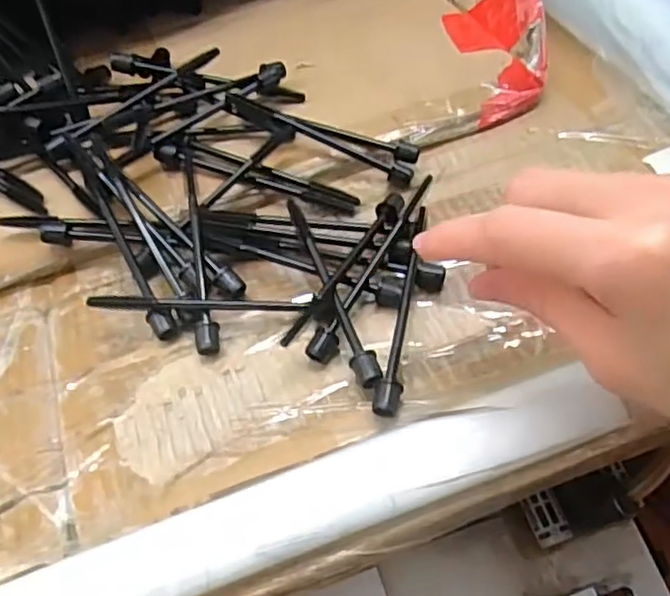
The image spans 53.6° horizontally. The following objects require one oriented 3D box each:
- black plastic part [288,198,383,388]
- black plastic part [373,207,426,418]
[{"bbox_3d":[-0.002,-0.003,0.273,0.010,0.014,0.098,-16,48,-11],"label":"black plastic part"},{"bbox_3d":[0.027,0.003,0.267,0.010,0.010,0.099,6,47,10],"label":"black plastic part"}]

